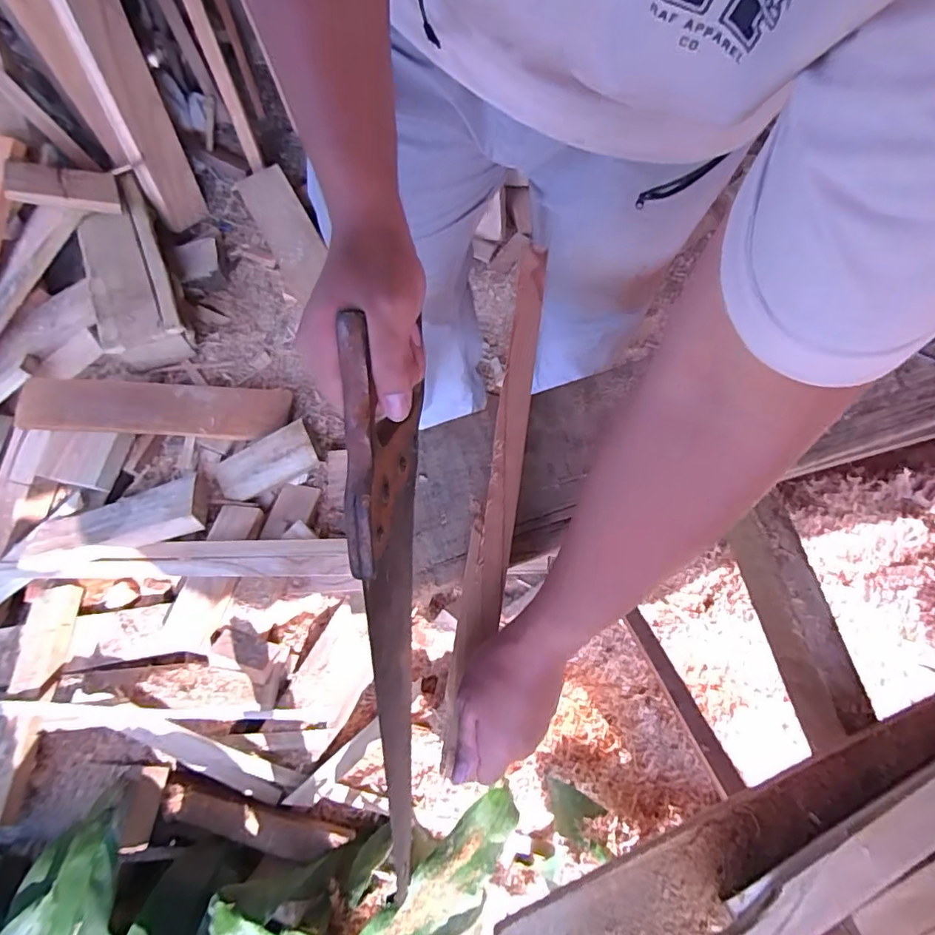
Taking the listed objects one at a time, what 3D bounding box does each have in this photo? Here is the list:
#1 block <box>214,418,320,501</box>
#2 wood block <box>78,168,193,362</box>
[{"bbox_3d":[-0.432,-0.009,1.141,0.231,0.039,0.104,-26,74,7],"label":"block"},{"bbox_3d":[-0.801,-0.460,1.282,0.167,0.123,0.448,-21,74,-6],"label":"wood block"}]

